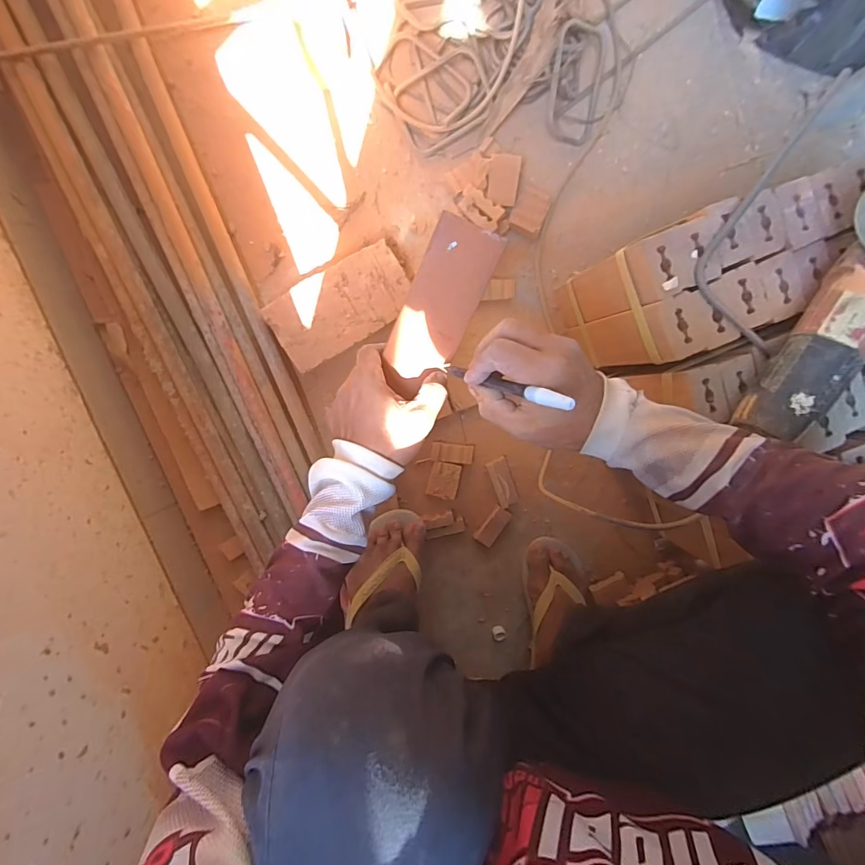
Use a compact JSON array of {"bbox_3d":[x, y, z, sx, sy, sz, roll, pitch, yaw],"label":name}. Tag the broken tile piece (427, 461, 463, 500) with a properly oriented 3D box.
[{"bbox_3d":[0.018,0.072,0.656,0.044,0.021,0.055,11,93,-8],"label":"broken tile piece"}]

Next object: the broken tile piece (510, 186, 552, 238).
[{"bbox_3d":[0.141,-0.319,0.620,0.046,0.016,0.064,22,92,-9],"label":"broken tile piece"}]

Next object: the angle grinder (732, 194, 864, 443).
[{"bbox_3d":[0.387,-0.109,0.393,0.082,0.101,0.266,24,92,-9],"label":"angle grinder"}]

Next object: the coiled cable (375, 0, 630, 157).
[{"bbox_3d":[0.105,-0.533,0.566,0.353,0.083,0.243,-8,96,-6],"label":"coiled cable"}]

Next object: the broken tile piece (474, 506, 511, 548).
[{"bbox_3d":[0.094,0.147,0.675,0.031,0.023,0.065,35,90,-9],"label":"broken tile piece"}]

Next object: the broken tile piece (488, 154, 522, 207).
[{"bbox_3d":[0.101,-0.355,0.601,0.042,0.005,0.064,5,108,2],"label":"broken tile piece"}]

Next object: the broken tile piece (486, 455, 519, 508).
[{"bbox_3d":[0.110,0.077,0.663,0.033,0.013,0.077,-22,97,-5],"label":"broken tile piece"}]

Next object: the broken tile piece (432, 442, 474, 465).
[{"bbox_3d":[0.031,0.031,0.652,0.063,0.017,0.027,6,94,-8],"label":"broken tile piece"}]

